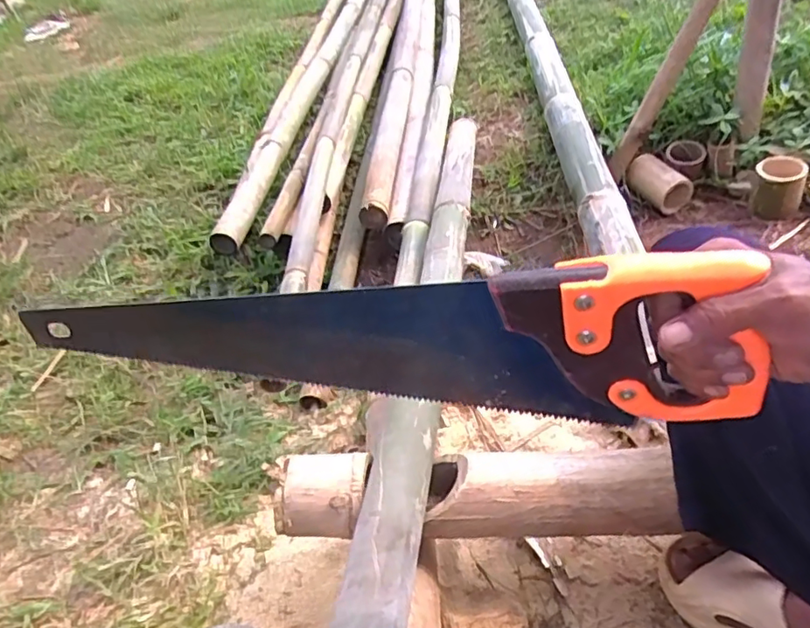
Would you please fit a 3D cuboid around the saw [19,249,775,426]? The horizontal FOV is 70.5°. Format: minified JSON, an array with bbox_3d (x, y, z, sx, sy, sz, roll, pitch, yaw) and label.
[{"bbox_3d":[-0.029,0.023,0.390,0.481,0.118,0.021,-1,37,13],"label":"saw"}]

